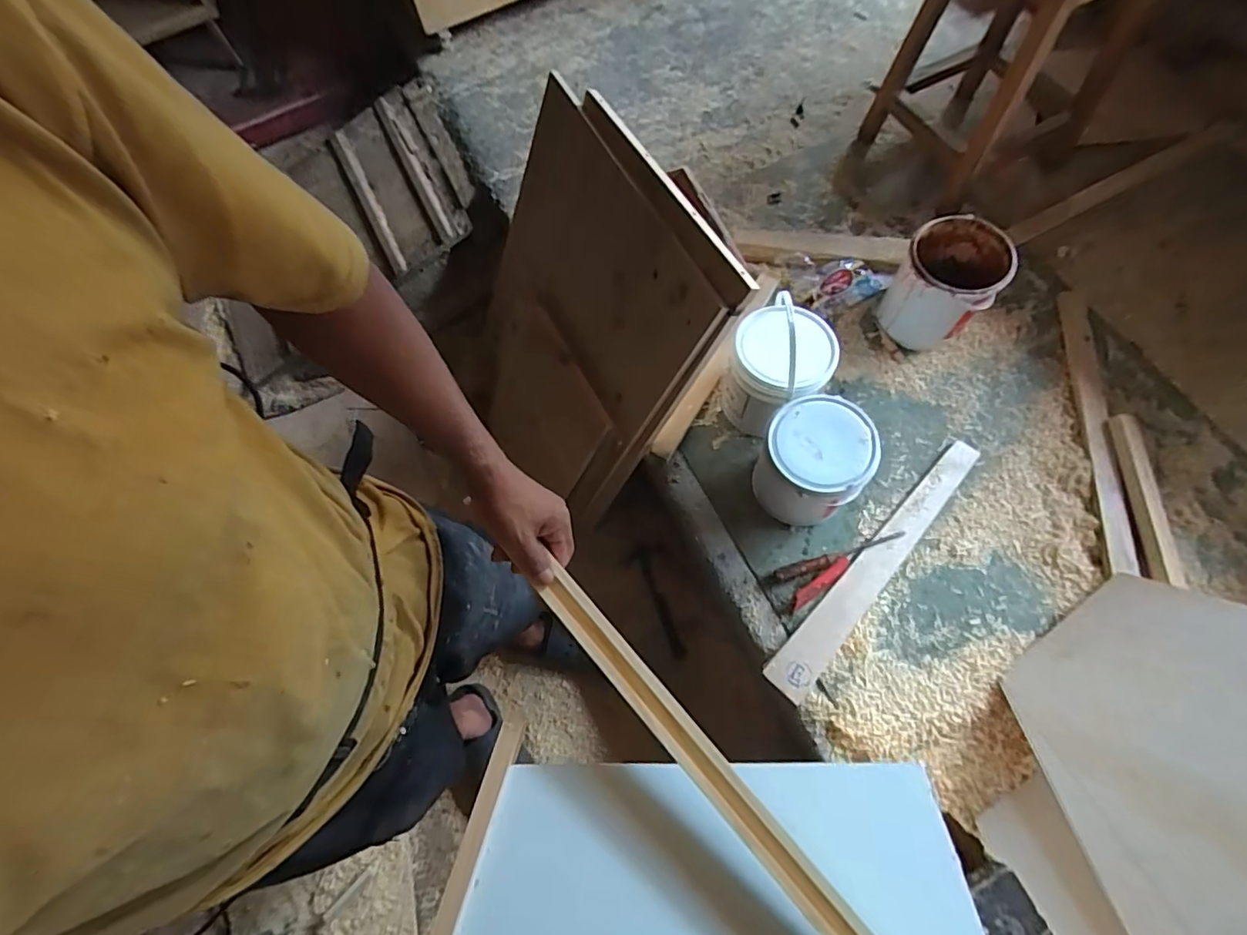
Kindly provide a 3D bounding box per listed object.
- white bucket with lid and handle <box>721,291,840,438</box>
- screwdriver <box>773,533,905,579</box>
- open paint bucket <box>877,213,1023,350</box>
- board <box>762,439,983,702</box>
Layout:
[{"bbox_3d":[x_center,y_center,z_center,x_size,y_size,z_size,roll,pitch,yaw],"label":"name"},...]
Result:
[{"bbox_3d":[0.286,-0.178,1.005,0.169,0.246,0.171,-1,66,2],"label":"white bucket with lid and handle"},{"bbox_3d":[0.400,0.165,0.997,0.247,0.027,0.023,-15,66,-4],"label":"screwdriver"},{"bbox_3d":[0.640,-0.367,1.087,0.177,0.179,0.191,26,70,14],"label":"open paint bucket"},{"bbox_3d":[0.466,0.172,0.991,0.071,0.009,0.591,40,77,14],"label":"board"}]

